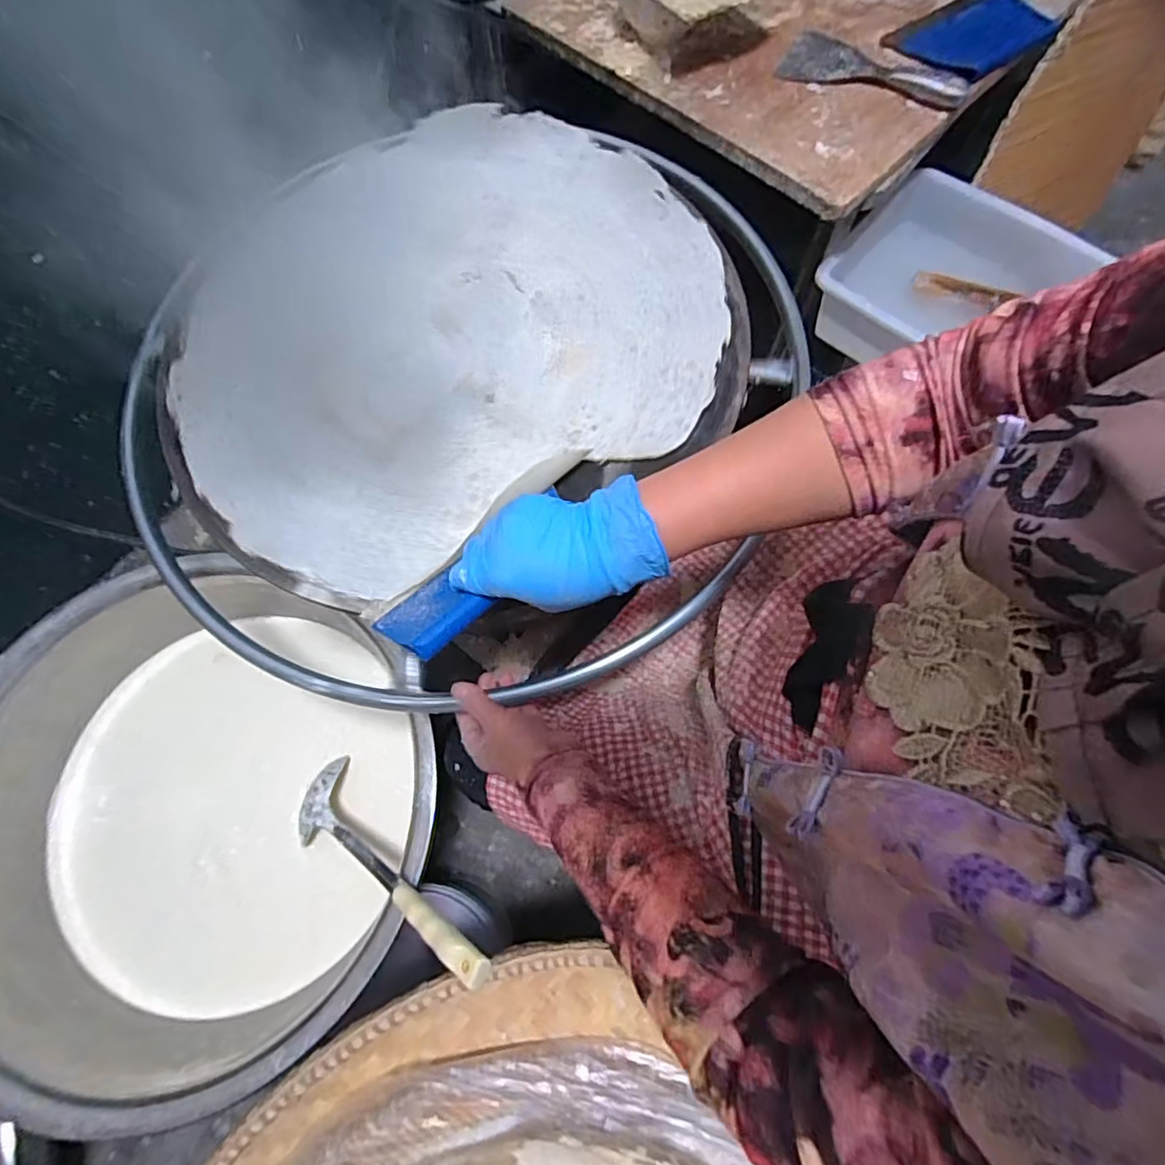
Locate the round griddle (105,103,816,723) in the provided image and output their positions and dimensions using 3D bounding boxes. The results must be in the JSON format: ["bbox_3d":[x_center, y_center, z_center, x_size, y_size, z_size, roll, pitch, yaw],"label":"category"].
[{"bbox_3d":[-0.141,-0.202,0.566,0.639,0.071,0.610,-1,72,2],"label":"round griddle"}]

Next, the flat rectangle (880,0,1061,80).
[{"bbox_3d":[0.476,-0.670,0.697,0.186,0.011,0.129,-26,66,-4],"label":"flat rectangle"}]

